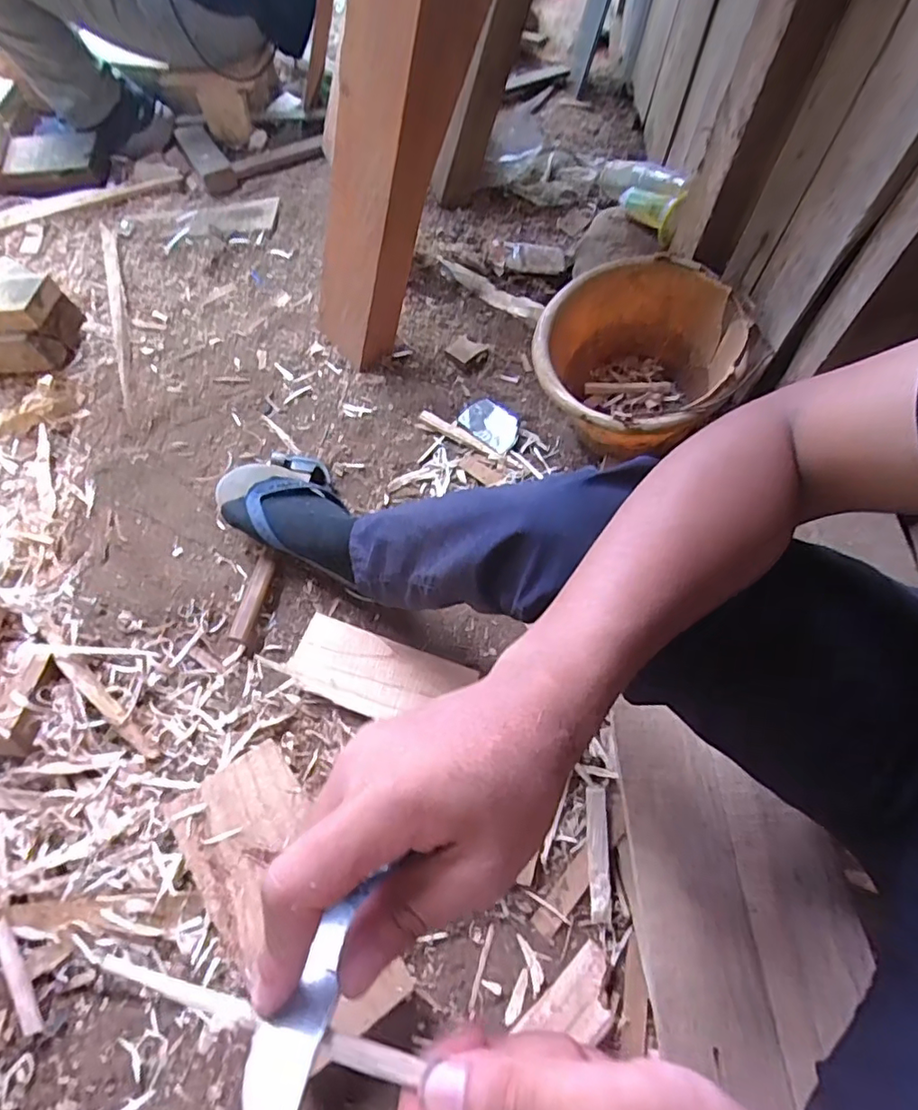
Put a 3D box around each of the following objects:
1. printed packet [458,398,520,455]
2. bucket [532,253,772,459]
[{"bbox_3d":[0.048,-0.194,0.836,0.091,0.009,0.066,35,67,17],"label":"printed packet"},{"bbox_3d":[0.229,-0.224,0.745,0.263,0.177,0.230,-31,67,-15],"label":"bucket"}]

